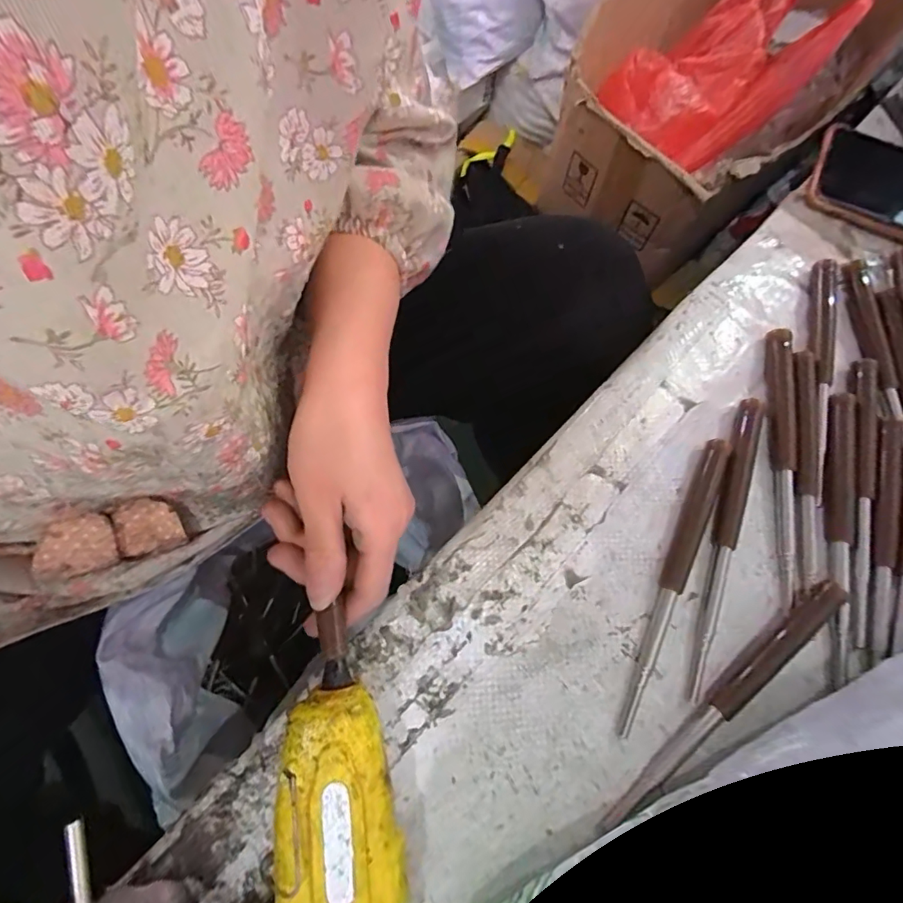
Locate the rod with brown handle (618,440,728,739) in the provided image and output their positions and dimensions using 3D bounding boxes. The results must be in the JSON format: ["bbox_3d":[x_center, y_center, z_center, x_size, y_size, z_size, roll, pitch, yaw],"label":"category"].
[{"bbox_3d":[0.128,0.071,0.282,0.014,0.017,0.170,25,70,3],"label":"rod with brown handle"}]

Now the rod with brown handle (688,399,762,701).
[{"bbox_3d":[0.160,0.047,0.295,0.016,0.010,0.183,23,70,1],"label":"rod with brown handle"}]

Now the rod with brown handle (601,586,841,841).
[{"bbox_3d":[0.148,0.132,0.269,0.183,0.009,0.015,-34,78,-16],"label":"rod with brown handle"}]

